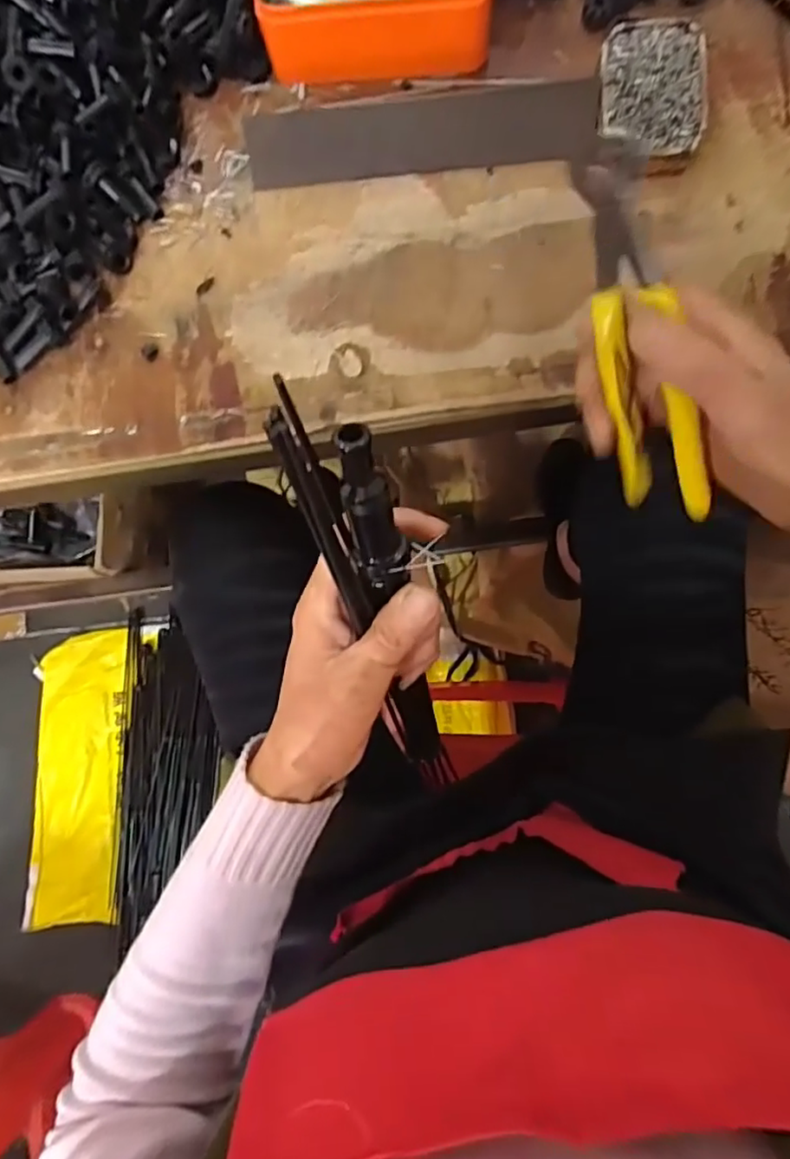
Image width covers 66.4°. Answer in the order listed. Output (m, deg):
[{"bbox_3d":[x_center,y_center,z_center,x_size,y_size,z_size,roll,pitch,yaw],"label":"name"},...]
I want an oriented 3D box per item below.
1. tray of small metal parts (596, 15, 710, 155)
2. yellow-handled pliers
[{"bbox_3d":[0.155,-0.296,0.368,0.061,0.023,0.086,2,84,5],"label":"tray of small metal parts"},{"bbox_3d":[0.109,-0.102,0.271,0.022,0.038,0.163,-24,117,2],"label":"yellow-handled pliers"}]

